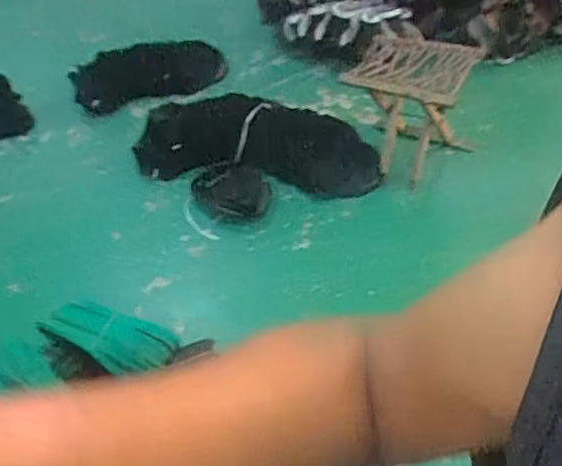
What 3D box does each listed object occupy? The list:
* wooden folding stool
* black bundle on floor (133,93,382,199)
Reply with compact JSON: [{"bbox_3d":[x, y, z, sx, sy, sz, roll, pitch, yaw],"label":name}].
[{"bbox_3d":[0.347,-0.331,1.592,0.264,0.337,0.263,19,48,25],"label":"wooden folding stool"},{"bbox_3d":[-0.060,-0.251,1.624,0.612,0.187,0.230,6,43,13],"label":"black bundle on floor"}]

